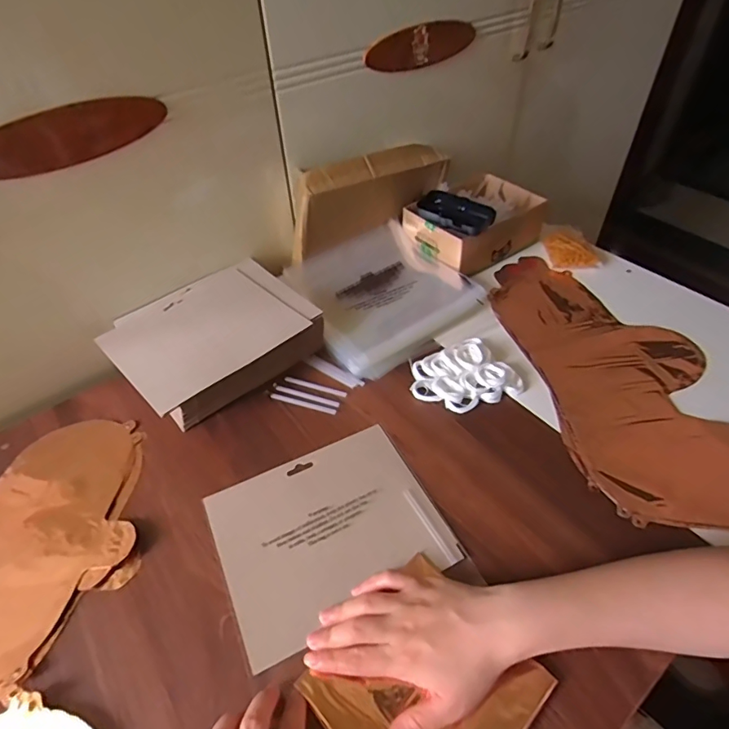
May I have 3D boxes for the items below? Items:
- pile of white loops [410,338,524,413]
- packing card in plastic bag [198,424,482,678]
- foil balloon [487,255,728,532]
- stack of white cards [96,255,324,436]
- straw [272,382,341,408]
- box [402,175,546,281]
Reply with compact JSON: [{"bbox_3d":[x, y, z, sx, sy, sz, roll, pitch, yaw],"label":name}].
[{"bbox_3d":[0.113,0.011,0.552,0.115,0.025,0.088,-18,47,-14],"label":"pile of white loops"},{"bbox_3d":[-0.032,0.150,0.435,0.194,0.005,0.169,-20,48,-16],"label":"packing card in plastic bag"},{"bbox_3d":[0.309,0.007,0.578,0.219,0.034,0.432,-9,46,-5],"label":"foil balloon"},{"bbox_3d":[-0.177,-0.028,0.578,0.218,0.065,0.193,-34,53,-26],"label":"stack of white cards"},{"bbox_3d":[-0.069,0.035,0.551,0.087,0.004,0.009,15,49,18],"label":"straw"},{"bbox_3d":[0.168,-0.215,0.730,0.182,0.077,0.128,-33,52,-25],"label":"box"}]

